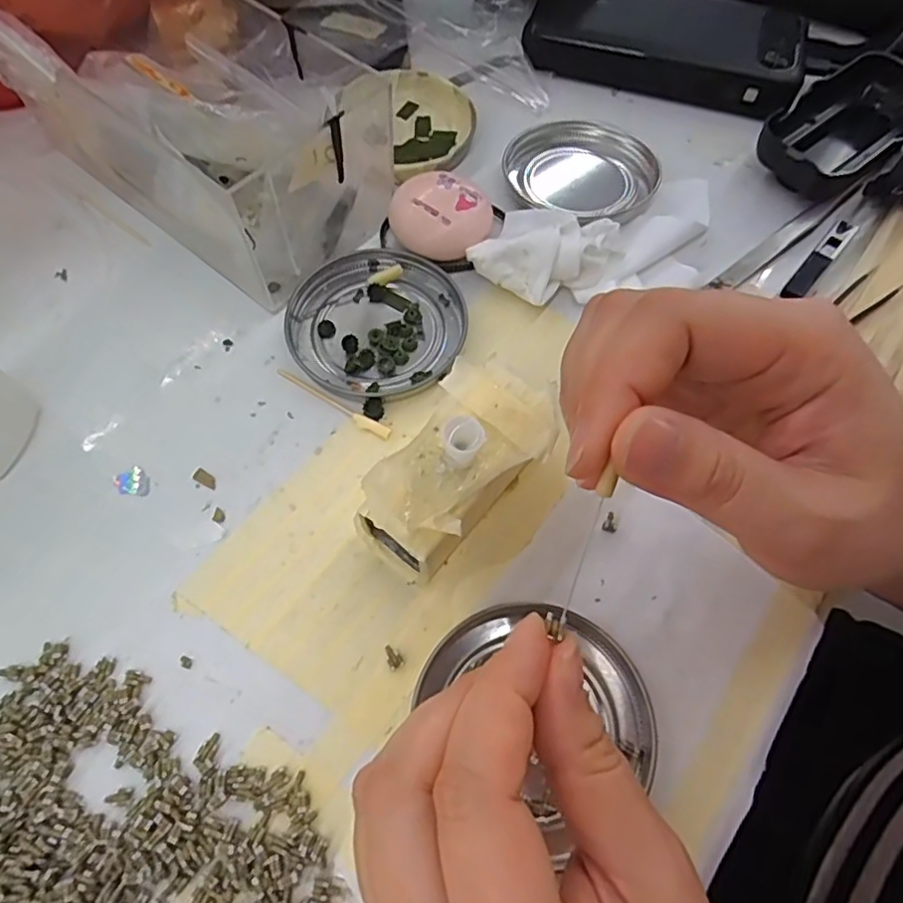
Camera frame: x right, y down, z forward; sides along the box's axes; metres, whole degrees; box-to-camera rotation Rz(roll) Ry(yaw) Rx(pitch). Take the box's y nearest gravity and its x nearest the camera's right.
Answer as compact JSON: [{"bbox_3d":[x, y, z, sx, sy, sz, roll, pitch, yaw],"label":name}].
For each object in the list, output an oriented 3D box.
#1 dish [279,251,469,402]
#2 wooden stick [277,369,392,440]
[{"bbox_3d":[-0.035,-0.059,0.279,0.077,0.008,0.075,1,65,-2],"label":"dish"},{"bbox_3d":[-0.052,-0.021,0.262,0.059,0.004,0.006,29,67,11],"label":"wooden stick"}]

